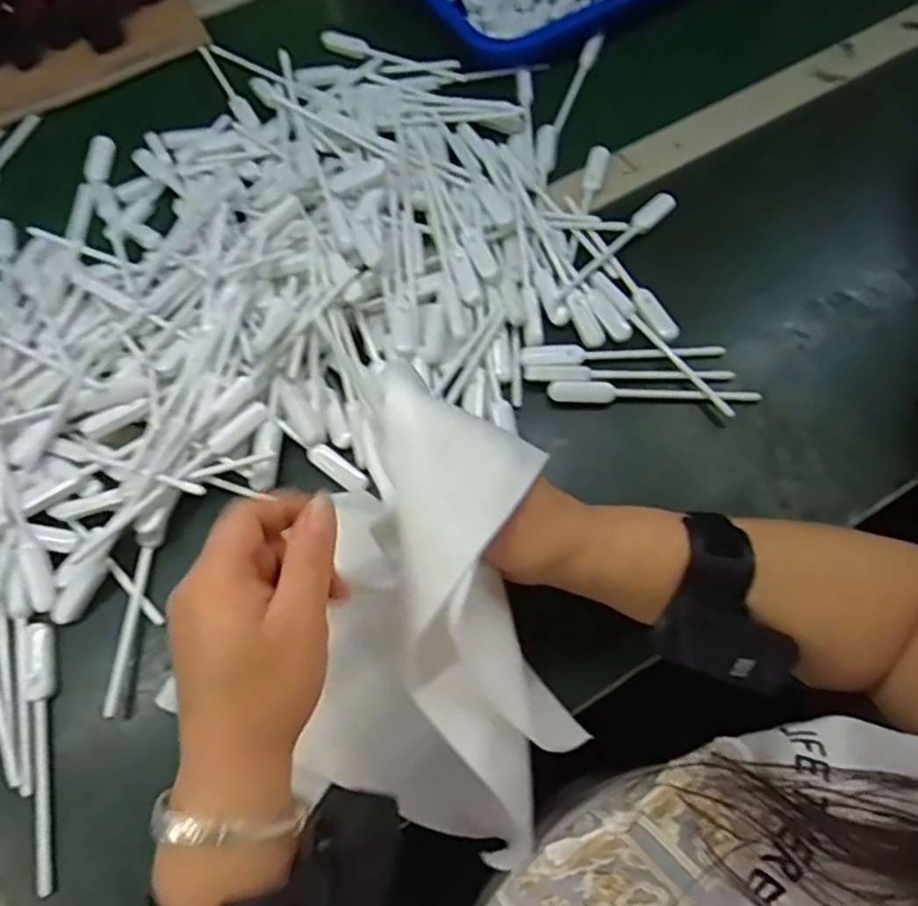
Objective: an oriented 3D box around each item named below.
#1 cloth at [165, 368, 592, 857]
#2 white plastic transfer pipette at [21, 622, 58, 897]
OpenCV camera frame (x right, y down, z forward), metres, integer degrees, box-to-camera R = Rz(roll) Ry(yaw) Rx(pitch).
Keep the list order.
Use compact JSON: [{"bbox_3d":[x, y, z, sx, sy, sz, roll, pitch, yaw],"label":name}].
[{"bbox_3d":[0.000,0.087,0.360,0.133,0.127,0.200,10,67,5],"label":"cloth"},{"bbox_3d":[-0.237,0.168,0.388,0.017,0.013,0.140,-11,67,-4],"label":"white plastic transfer pipette"}]

